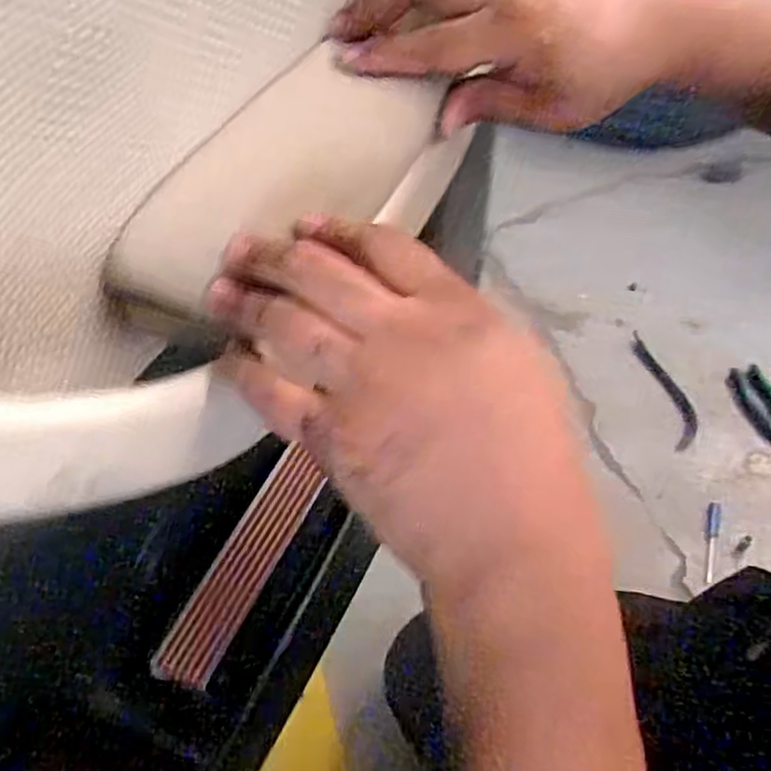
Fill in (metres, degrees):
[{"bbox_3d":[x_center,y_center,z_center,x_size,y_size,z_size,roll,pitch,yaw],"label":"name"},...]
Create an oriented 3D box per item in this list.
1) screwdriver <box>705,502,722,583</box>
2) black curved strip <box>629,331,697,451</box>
[{"bbox_3d":[0.471,0.222,1.080,0.019,0.018,0.128,13,51,15],"label":"screwdriver"},{"bbox_3d":[0.482,0.007,1.289,0.058,0.020,0.260,-7,49,-3],"label":"black curved strip"}]

